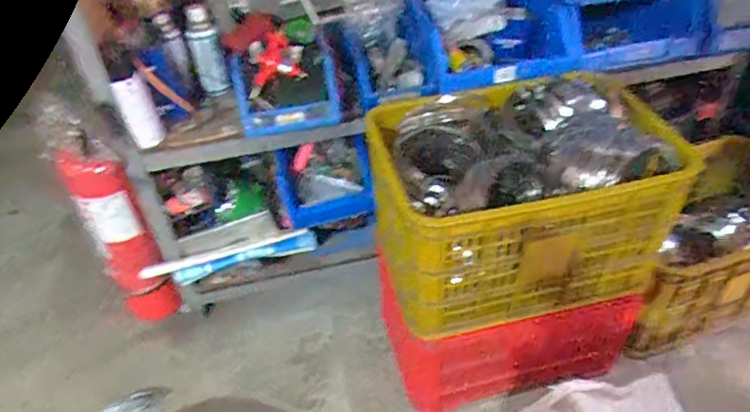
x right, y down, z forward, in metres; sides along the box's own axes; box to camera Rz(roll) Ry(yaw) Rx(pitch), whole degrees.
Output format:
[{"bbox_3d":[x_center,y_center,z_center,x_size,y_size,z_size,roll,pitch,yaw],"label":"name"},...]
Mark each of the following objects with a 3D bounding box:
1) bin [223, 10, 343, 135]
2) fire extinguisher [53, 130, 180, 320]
[{"bbox_3d":[-0.205,-0.294,1.201,0.221,0.171,0.252,-13,42,-10],"label":"bin"},{"bbox_3d":[-0.620,0.065,1.303,0.130,0.514,0.155,-28,46,-24],"label":"fire extinguisher"}]

